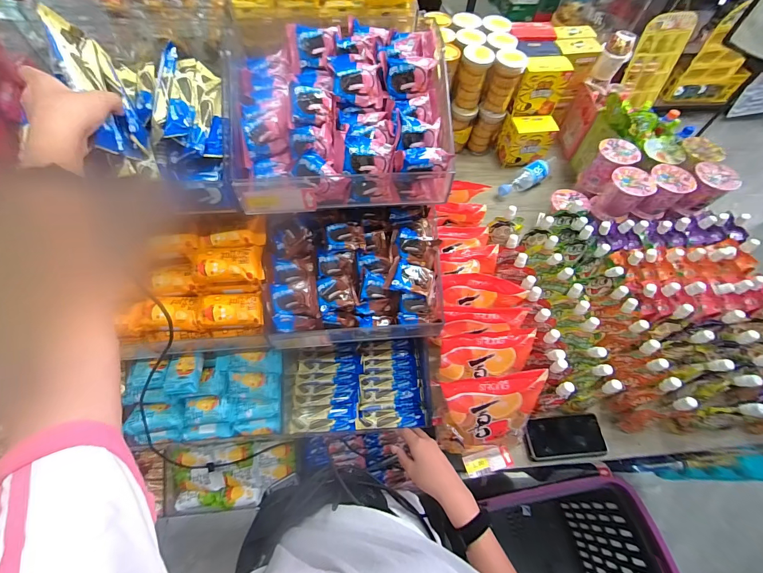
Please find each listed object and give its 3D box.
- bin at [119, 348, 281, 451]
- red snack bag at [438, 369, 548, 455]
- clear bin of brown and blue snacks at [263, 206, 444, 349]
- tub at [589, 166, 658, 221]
[{"bbox_3d":[-0.339,0.215,0.630,0.288,0.128,0.143,-5,61,-4],"label":"bin"},{"bbox_3d":[0.194,0.225,0.584,0.172,0.179,0.067,-9,19,0],"label":"red snack bag"},{"bbox_3d":[-0.046,-0.020,0.552,0.289,0.124,0.198,-3,60,-3],"label":"clear bin of brown and blue snacks"},{"bbox_3d":[0.585,-0.222,0.796,0.085,0.112,0.087,1,60,-1],"label":"tub"}]

